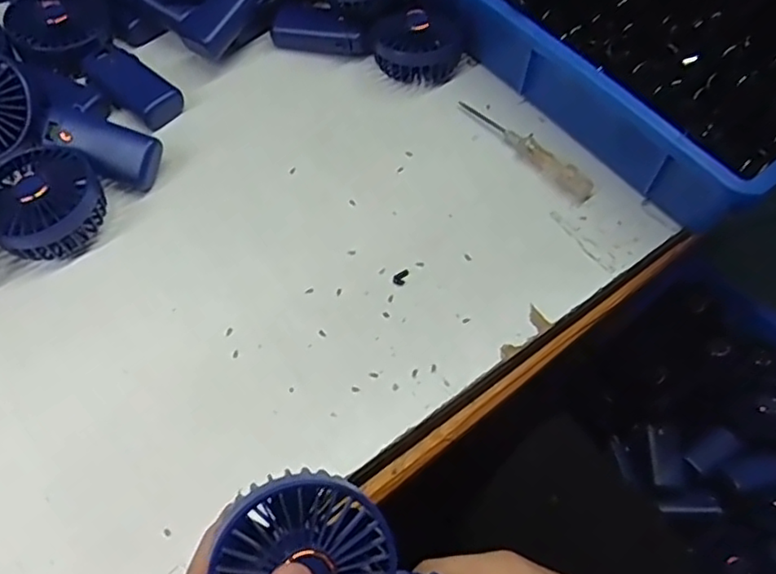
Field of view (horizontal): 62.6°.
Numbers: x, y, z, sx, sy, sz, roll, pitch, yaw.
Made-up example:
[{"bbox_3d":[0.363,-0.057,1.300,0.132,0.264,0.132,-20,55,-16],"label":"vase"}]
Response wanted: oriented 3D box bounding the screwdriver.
[{"bbox_3d":[0.117,-0.124,0.548,0.016,0.021,0.145,-34,65,-19],"label":"screwdriver"}]

